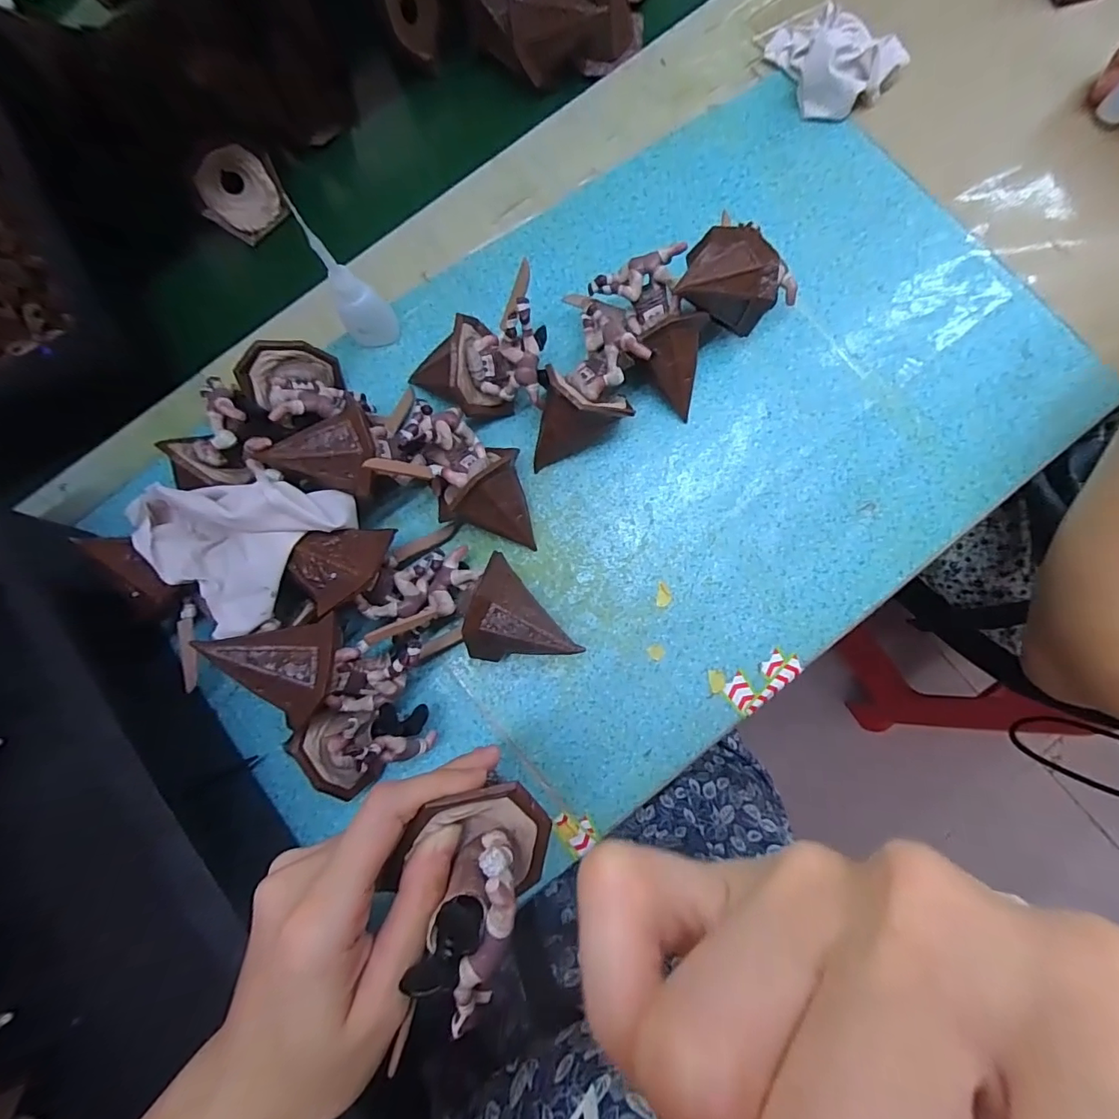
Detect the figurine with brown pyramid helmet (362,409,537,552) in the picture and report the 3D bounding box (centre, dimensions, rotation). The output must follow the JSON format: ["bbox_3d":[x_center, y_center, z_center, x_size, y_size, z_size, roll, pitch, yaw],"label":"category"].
[{"bbox_3d":[-0.056,-0.051,0.323,0.098,0.067,0.063,38,86,7],"label":"figurine with brown pyramid helmet"}]

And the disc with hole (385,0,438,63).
[{"bbox_3d":[-0.113,-0.422,0.383,0.006,0.046,0.046,32,113,37],"label":"disc with hole"}]

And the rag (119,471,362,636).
[{"bbox_3d":[-0.201,-0.026,0.299,0.124,0.044,0.103,37,86,7],"label":"rag"}]

